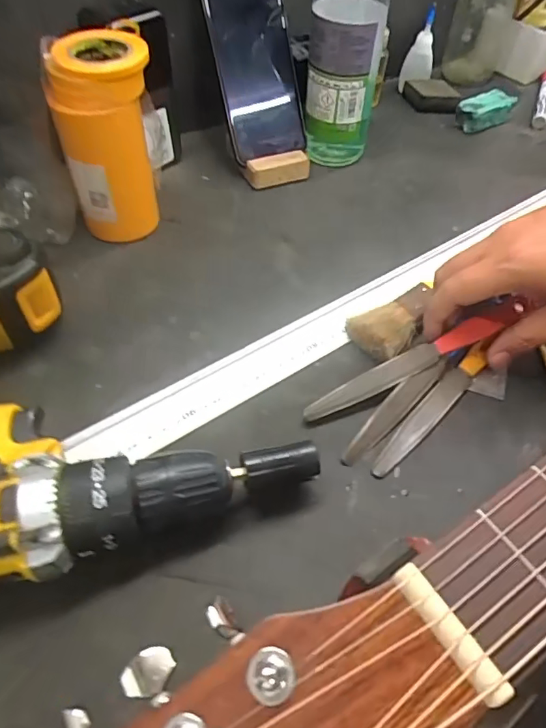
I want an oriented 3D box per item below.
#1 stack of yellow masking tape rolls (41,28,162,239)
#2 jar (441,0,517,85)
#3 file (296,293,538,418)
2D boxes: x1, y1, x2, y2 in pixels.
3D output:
[{"bbox_3d":[-0.124,-0.168,0.378,0.064,0.134,0.059,-7,54,-8],"label":"stack of yellow masking tape rolls"},{"bbox_3d":[0.249,-0.414,0.580,0.067,0.146,0.065,1,53,-2],"label":"jar"},{"bbox_3d":[0.098,-0.003,0.330,0.171,0.006,0.016,-26,58,-12],"label":"file"}]

